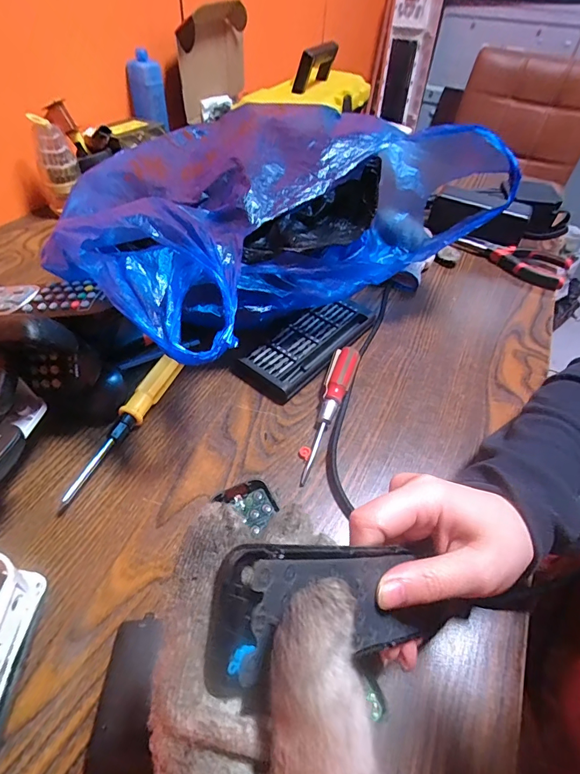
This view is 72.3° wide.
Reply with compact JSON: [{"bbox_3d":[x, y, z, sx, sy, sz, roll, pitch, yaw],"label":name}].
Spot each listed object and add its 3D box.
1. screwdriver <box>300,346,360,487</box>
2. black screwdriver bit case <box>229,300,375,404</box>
[{"bbox_3d":[0.033,0.020,0.345,0.023,0.015,0.138,18,61,10],"label":"screwdriver"},{"bbox_3d":[0.018,-0.045,0.401,0.063,0.026,0.151,35,53,24],"label":"black screwdriver bit case"}]

